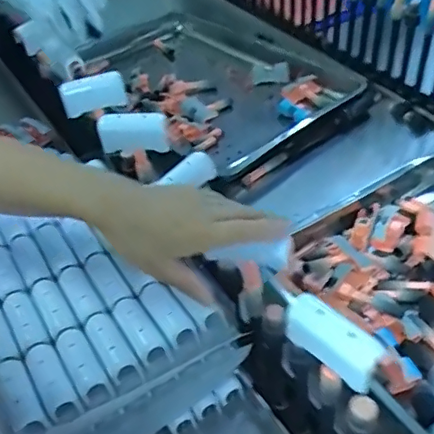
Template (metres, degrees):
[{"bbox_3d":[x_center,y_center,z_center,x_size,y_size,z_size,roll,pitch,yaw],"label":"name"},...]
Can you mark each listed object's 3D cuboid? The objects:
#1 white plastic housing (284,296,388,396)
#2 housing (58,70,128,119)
[{"bbox_3d":[0.088,0.095,0.426,0.023,0.044,0.078,-34,48,-26],"label":"white plastic housing"},{"bbox_3d":[-0.161,-0.161,0.731,0.085,0.051,0.020,-25,44,-19],"label":"housing"}]

